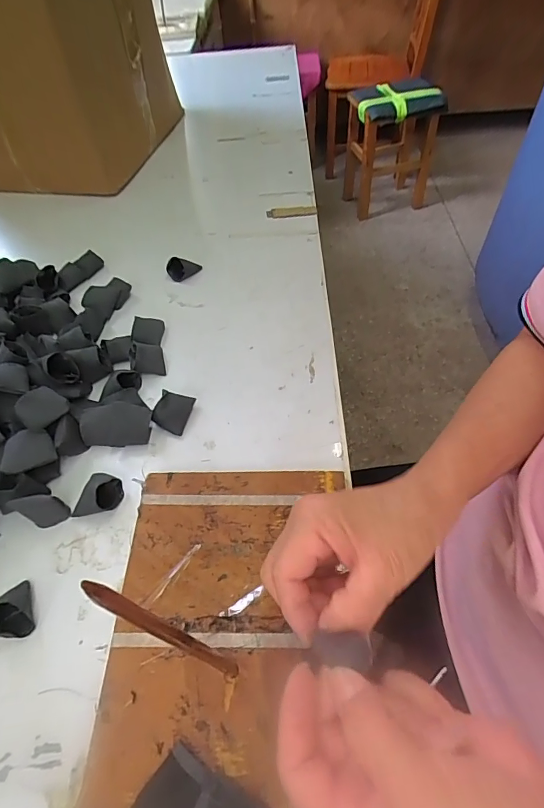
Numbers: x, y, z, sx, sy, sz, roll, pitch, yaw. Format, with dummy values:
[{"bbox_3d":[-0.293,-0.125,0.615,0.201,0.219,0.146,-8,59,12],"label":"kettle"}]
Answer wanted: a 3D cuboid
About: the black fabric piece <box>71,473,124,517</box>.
[{"bbox_3d":[-0.153,0.079,0.380,0.035,0.026,0.040,8,54,11],"label":"black fabric piece"}]

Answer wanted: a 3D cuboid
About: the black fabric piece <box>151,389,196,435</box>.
[{"bbox_3d":[-0.099,0.005,0.433,0.031,0.022,0.041,12,54,14],"label":"black fabric piece"}]

